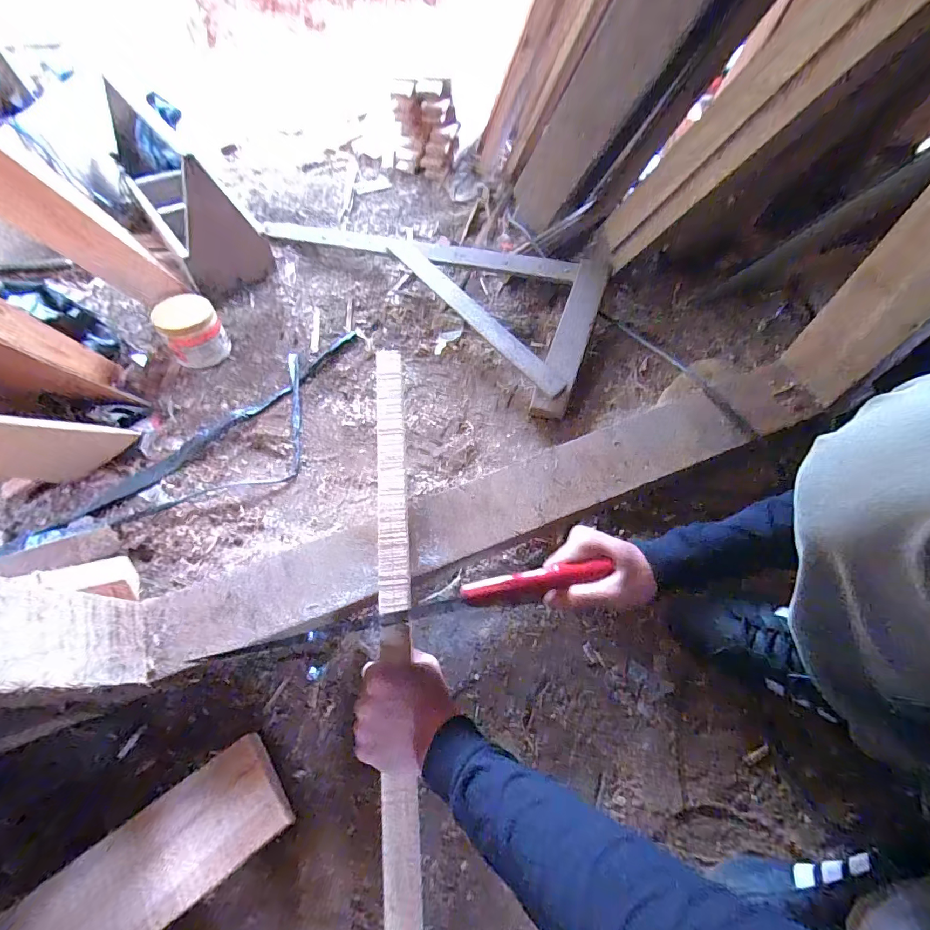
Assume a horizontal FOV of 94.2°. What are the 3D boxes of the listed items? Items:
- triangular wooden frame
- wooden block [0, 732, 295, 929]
[{"bbox_3d":[-0.141,-0.340,0.869,0.791,0.049,0.336,17,66,16],"label":"triangular wooden frame"},{"bbox_3d":[-0.302,0.390,0.418,0.241,0.043,0.101,-36,66,-15],"label":"wooden block"}]

